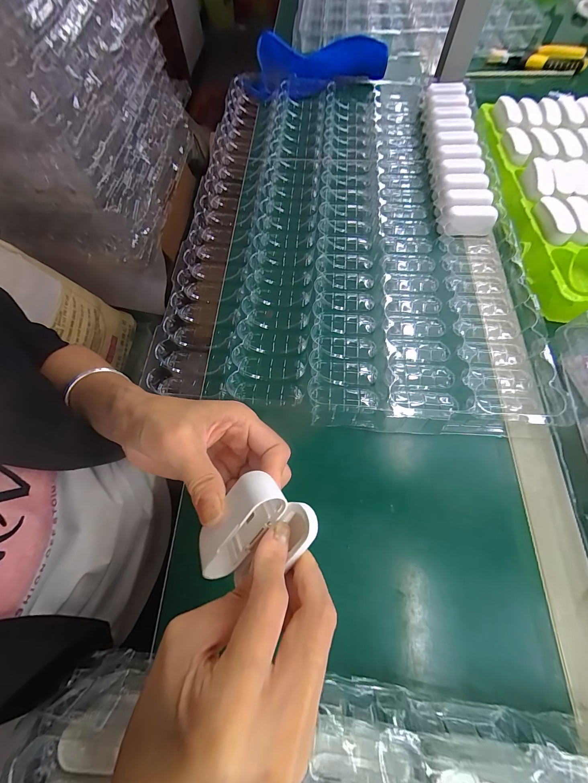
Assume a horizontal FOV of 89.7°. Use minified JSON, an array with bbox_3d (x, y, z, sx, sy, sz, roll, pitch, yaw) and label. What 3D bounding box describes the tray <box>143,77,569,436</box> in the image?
[{"bbox_3d":[0.074,-0.233,0.395,0.387,0.044,0.574,4,67,3],"label":"tray"}]

